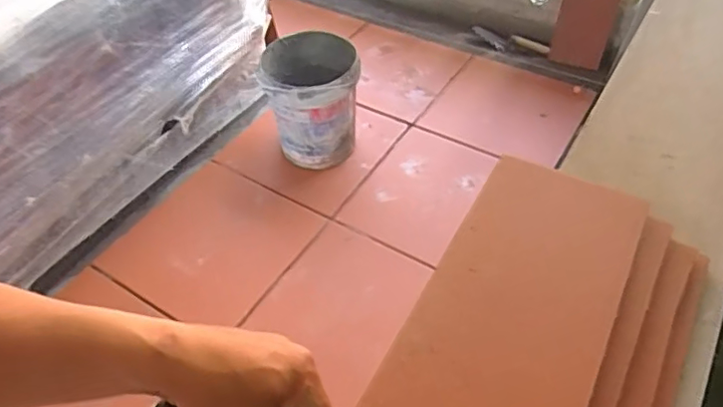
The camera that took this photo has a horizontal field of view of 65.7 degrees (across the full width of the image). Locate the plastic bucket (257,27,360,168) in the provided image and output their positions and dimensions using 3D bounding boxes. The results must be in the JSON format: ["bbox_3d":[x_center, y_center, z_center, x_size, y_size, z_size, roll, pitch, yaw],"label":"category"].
[{"bbox_3d":[-0.151,-0.318,1.784,0.288,0.348,0.281,-2,53,3],"label":"plastic bucket"}]

